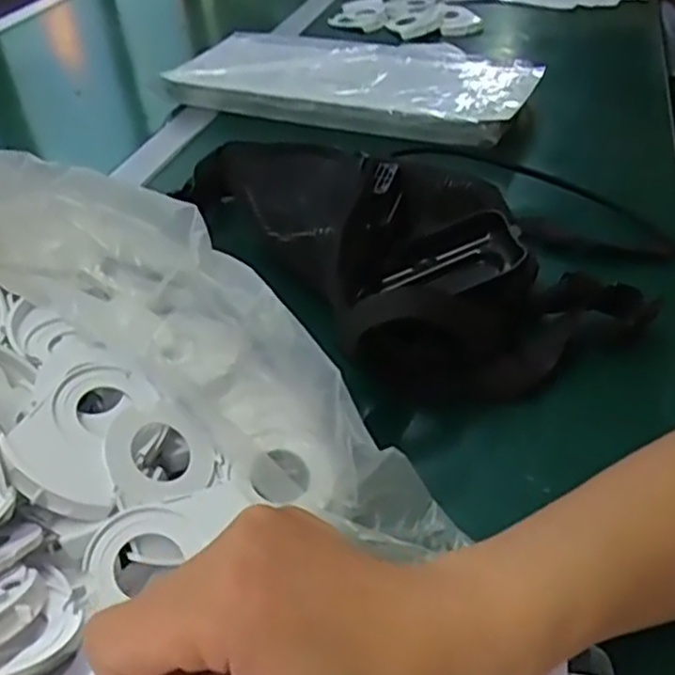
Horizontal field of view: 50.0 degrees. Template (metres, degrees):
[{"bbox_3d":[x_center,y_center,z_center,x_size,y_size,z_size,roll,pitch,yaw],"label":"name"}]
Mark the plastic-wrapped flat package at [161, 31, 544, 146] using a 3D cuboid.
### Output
[{"bbox_3d":[0.029,-0.288,0.797,0.374,0.038,0.193,17,42,20],"label":"plastic-wrapped flat package"}]

